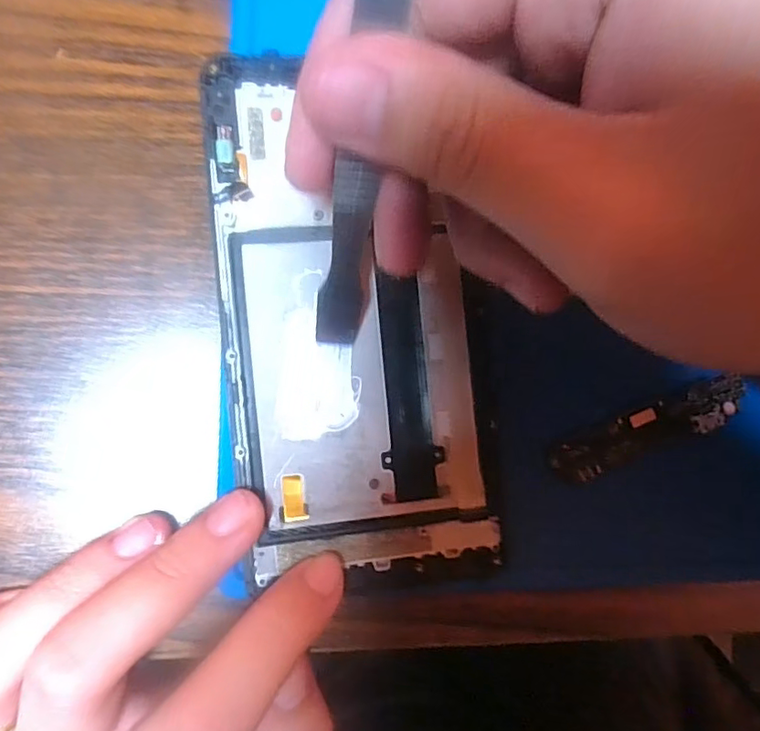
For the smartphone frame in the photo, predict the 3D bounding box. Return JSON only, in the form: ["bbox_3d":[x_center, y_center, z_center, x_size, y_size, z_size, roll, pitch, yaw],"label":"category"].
[{"bbox_3d":[-0.005,-0.012,0.151,0.072,0.004,0.138,-4,89,-8],"label":"smartphone frame"}]

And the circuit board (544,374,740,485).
[{"bbox_3d":[0.083,0.019,0.167,0.066,0.004,0.014,-20,92,-8],"label":"circuit board"}]

